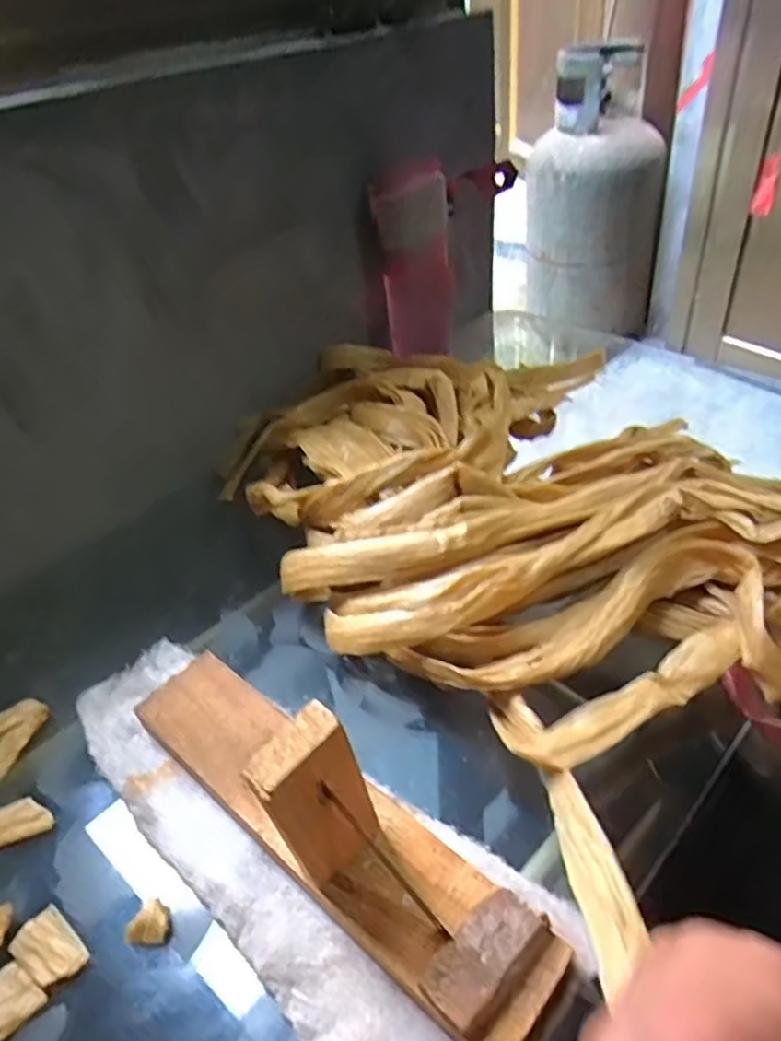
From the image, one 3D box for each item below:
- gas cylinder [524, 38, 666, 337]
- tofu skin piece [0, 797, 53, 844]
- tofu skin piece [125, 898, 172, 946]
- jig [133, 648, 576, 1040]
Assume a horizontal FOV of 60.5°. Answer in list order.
[{"bbox_3d":[0.469,-0.713,1.532,0.268,0.584,0.259,-18,41,-13],"label":"gas cylinder"},{"bbox_3d":[-0.224,0.176,0.388,0.052,0.004,0.023,-16,41,-10],"label":"tofu skin piece"},{"bbox_3d":[-0.121,0.205,0.338,0.018,0.007,0.021,23,49,31],"label":"tofu skin piece"},{"bbox_3d":[-0.042,0.124,0.332,0.277,0.117,0.063,26,50,33],"label":"jig"}]

